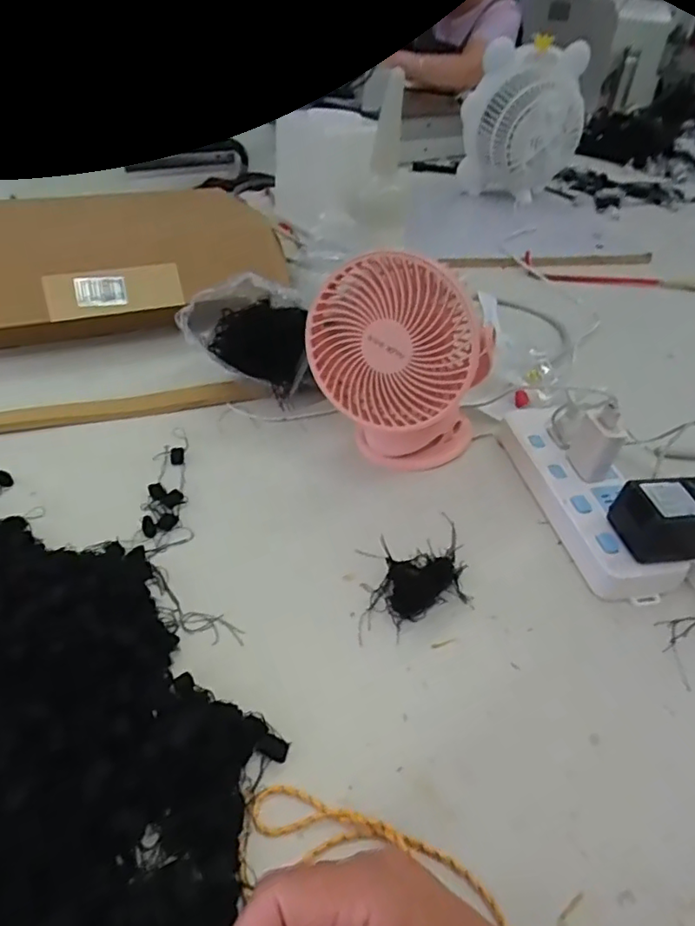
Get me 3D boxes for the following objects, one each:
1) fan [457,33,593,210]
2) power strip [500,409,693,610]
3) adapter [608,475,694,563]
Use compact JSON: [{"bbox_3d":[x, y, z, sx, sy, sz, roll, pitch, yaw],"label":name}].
[{"bbox_3d":[0.331,-0.633,1.115,0.212,0.259,0.093,4,40,0],"label":"fan"},{"bbox_3d":[0.192,0.015,0.514,0.075,0.033,0.234,-7,41,-13],"label":"power strip"},{"bbox_3d":[0.239,0.038,0.434,0.075,0.037,0.054,-2,40,-7],"label":"adapter"}]

